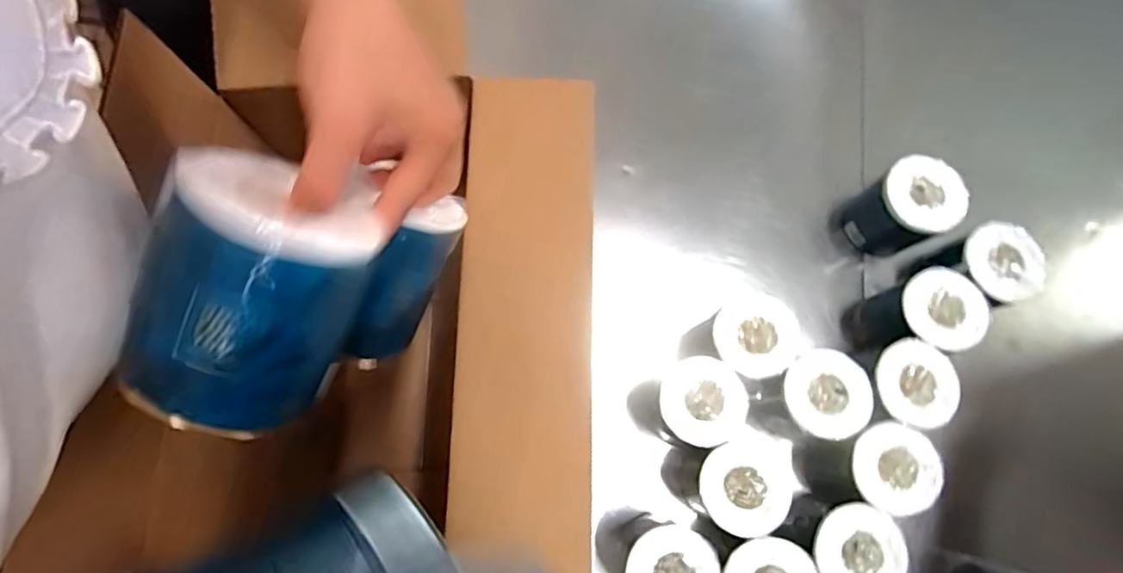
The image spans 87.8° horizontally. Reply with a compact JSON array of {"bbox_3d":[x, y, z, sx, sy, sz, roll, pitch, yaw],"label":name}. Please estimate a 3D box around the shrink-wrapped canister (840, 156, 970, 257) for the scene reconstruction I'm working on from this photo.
[{"bbox_3d":[0.428,-0.092,0.742,0.089,0.128,0.094,-40,81,-10],"label":"shrink-wrapped canister"}]

